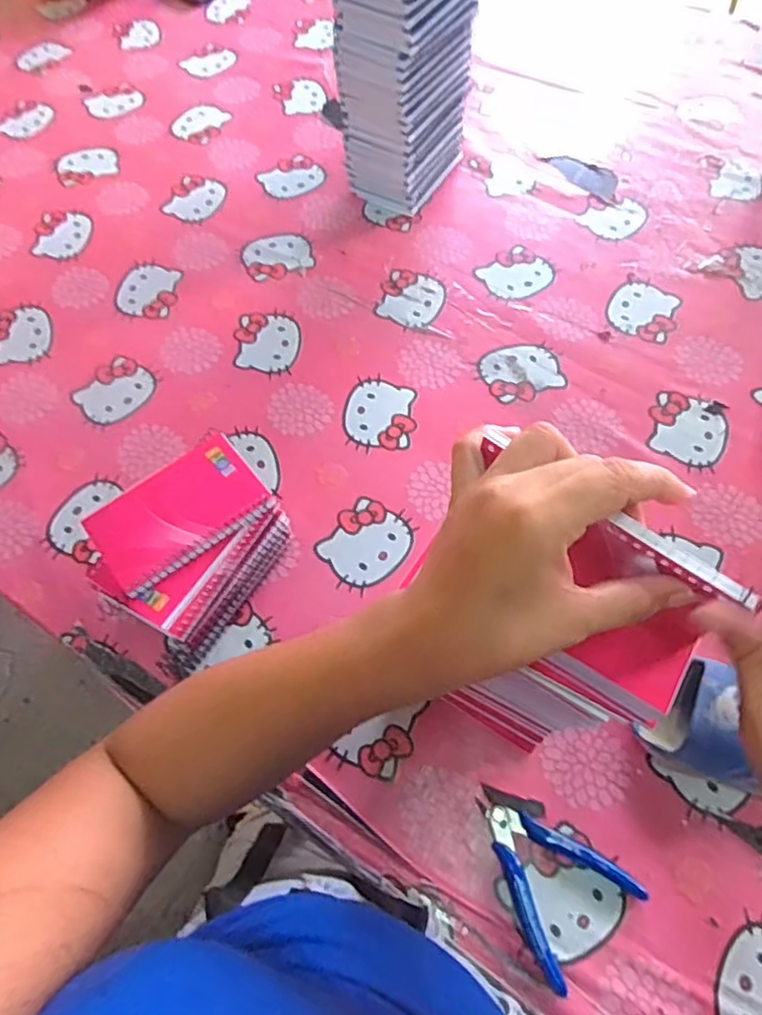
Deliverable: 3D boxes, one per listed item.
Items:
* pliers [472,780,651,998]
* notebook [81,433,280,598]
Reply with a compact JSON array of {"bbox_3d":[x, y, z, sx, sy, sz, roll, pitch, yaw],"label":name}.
[{"bbox_3d":[0.115,0.253,0.448,0.087,0.012,0.118,-34,67,-14],"label":"pliers"},{"bbox_3d":[-0.158,0.004,0.499,0.131,0.016,0.080,-36,68,-15],"label":"notebook"}]

